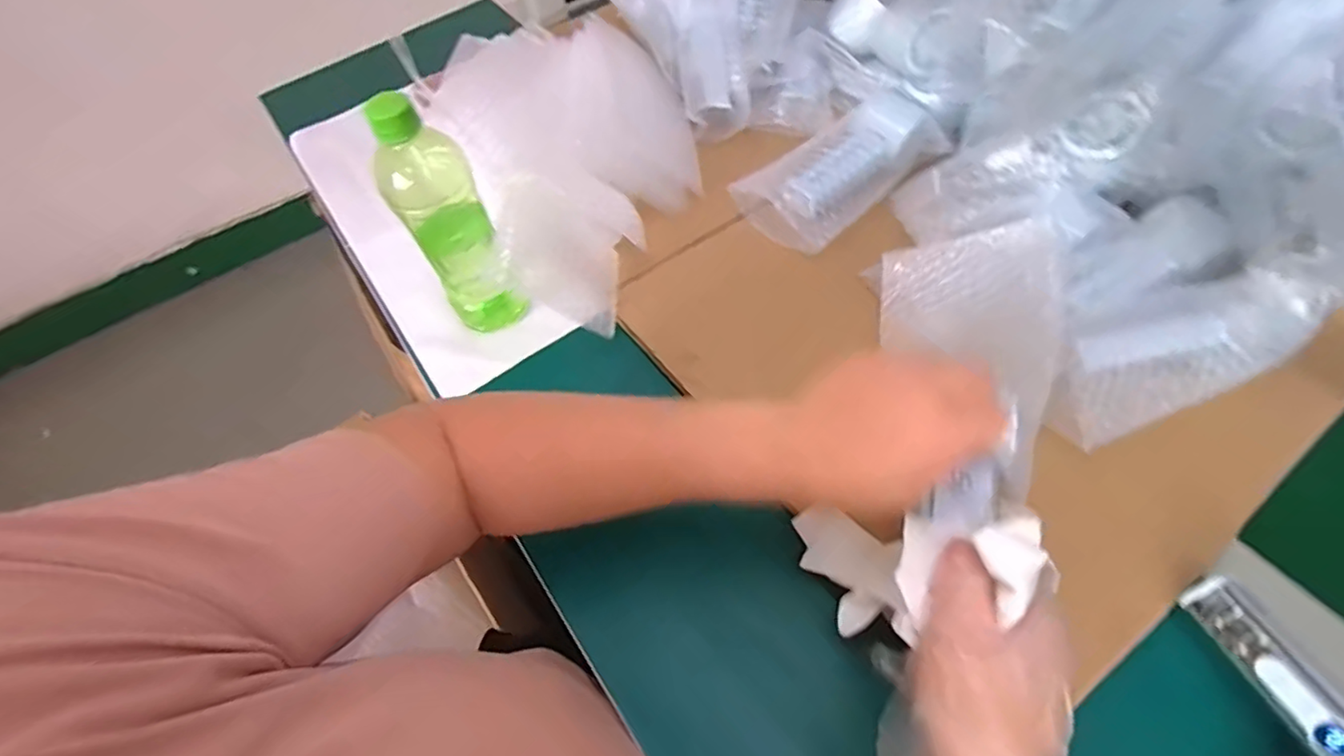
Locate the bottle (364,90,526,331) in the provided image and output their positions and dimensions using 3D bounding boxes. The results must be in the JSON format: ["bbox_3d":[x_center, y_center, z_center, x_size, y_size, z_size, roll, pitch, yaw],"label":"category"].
[{"bbox_3d":[-0.165,-0.108,0.470,0.063,0.207,0.076,-27,59,-13],"label":"bottle"}]

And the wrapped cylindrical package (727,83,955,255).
[{"bbox_3d":[0.167,-0.201,0.585,0.193,0.053,0.098,-32,60,-16],"label":"wrapped cylindrical package"}]

